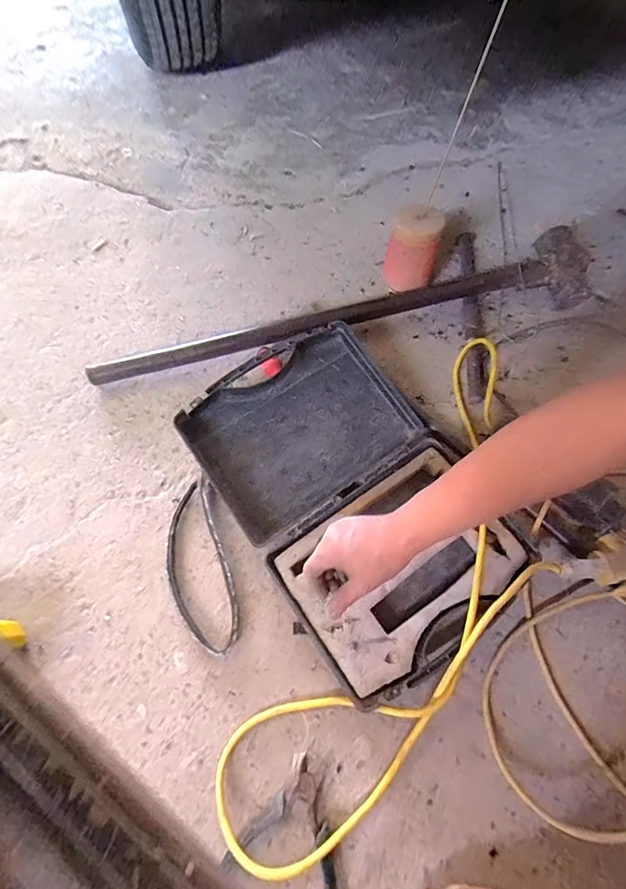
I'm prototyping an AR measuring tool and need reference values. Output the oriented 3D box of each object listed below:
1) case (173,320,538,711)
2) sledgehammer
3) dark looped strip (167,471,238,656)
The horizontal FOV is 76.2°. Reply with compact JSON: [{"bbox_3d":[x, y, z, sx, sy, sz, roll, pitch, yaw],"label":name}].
[{"bbox_3d":[0.054,0.057,0.547,0.313,0.070,0.459,-32,70,-12],"label":"case"},{"bbox_3d":[0.049,-0.231,0.679,0.848,0.082,0.125,-11,68,-3],"label":"sledgehammer"},{"bbox_3d":[-0.156,0.158,0.538,0.077,0.018,0.233,-19,68,-7],"label":"dark looped strip"}]

